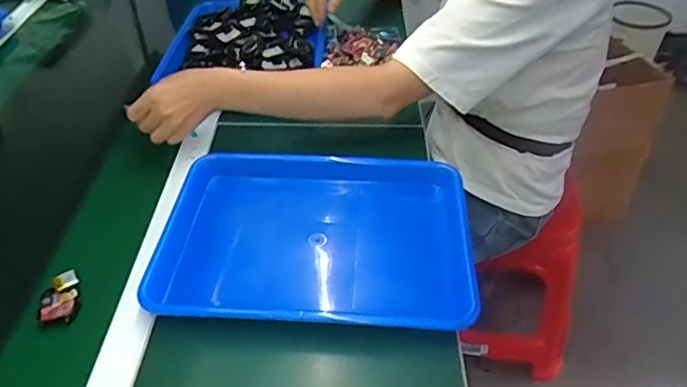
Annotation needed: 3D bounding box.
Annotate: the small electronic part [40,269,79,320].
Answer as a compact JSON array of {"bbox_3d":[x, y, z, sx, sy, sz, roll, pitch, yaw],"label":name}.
[{"bbox_3d":[-0.290,0.106,0.576,0.036,0.013,0.054,-11,41,-10],"label":"small electronic part"}]

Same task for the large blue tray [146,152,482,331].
[{"bbox_3d":[-0.027,0.056,0.641,0.321,0.078,0.248,7,42,1],"label":"large blue tray"}]

